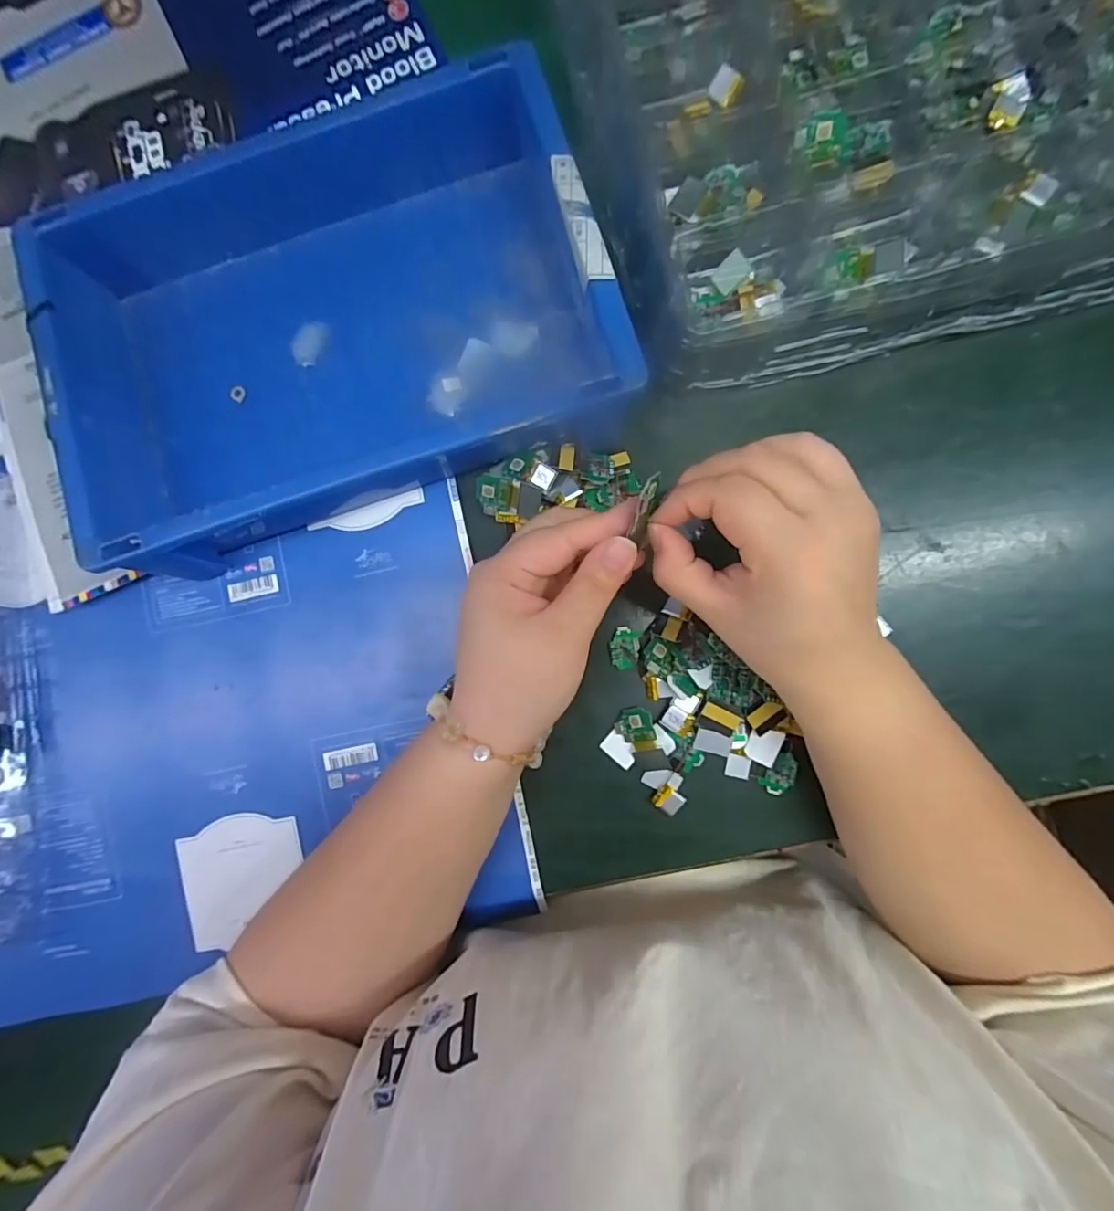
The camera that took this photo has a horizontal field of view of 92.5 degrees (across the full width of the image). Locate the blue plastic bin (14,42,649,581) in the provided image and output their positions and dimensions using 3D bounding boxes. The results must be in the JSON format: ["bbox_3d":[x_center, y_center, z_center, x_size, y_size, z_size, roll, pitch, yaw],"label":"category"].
[{"bbox_3d":[-0.130,-0.159,0.313,0.296,0.072,0.202,-19,85,2],"label":"blue plastic bin"}]

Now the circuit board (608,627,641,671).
[{"bbox_3d":[0.041,0.026,0.323,0.017,0.004,0.025,9,87,4],"label":"circuit board"}]

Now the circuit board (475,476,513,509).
[{"bbox_3d":[-0.038,-0.067,0.316,0.021,0.004,0.020,11,129,2],"label":"circuit board"}]

